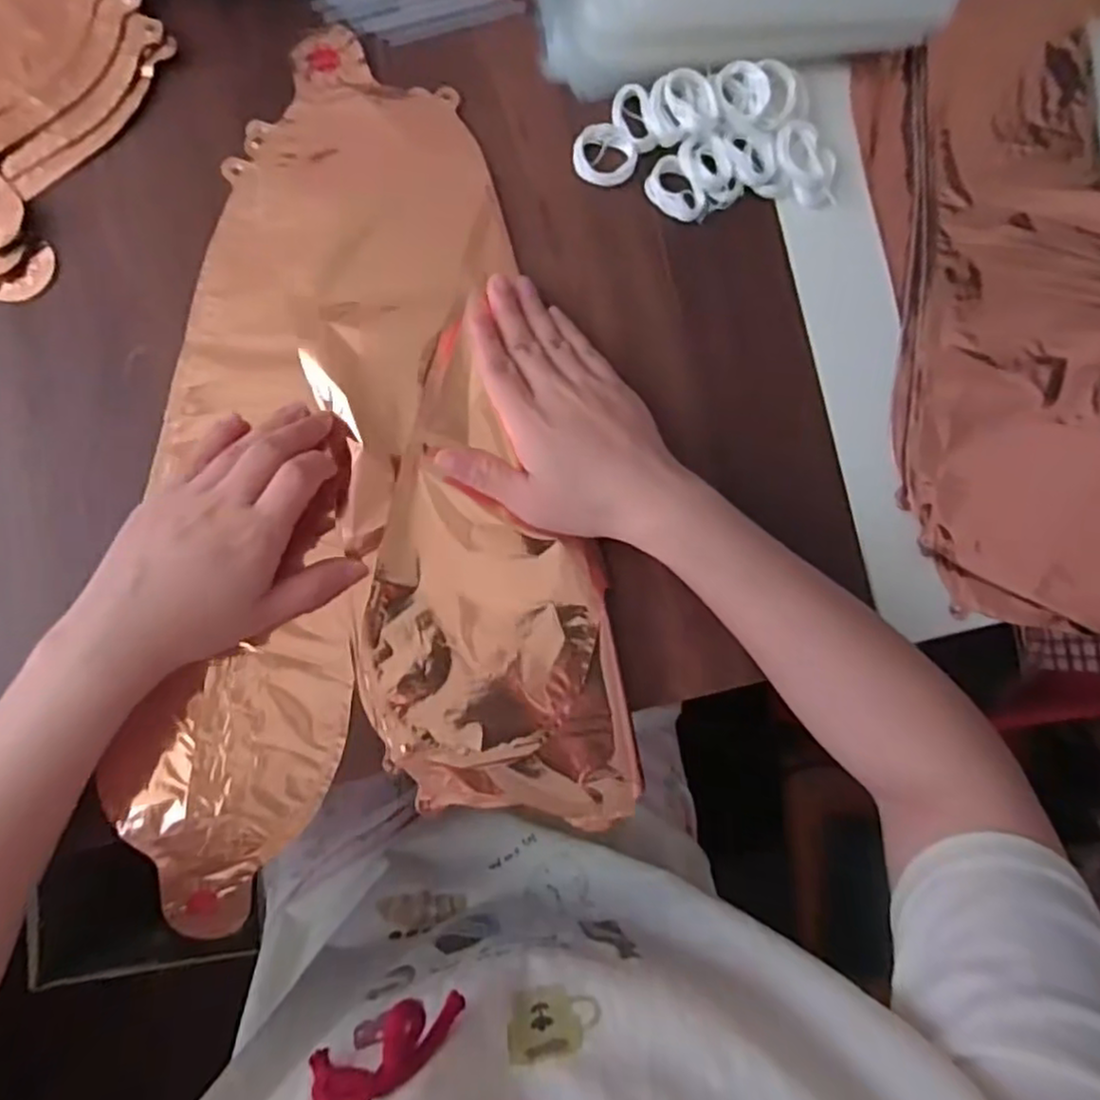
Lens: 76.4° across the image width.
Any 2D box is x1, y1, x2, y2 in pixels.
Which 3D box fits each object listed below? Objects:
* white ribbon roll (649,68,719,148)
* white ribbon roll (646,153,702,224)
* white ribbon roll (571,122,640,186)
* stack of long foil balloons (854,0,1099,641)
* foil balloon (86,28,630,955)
[{"bbox_3d":[0.074,-0.251,0.396,0.037,0.013,0.034,1,84,-7],"label":"white ribbon roll"},{"bbox_3d":[0.070,-0.203,0.396,0.025,0.007,0.038,-35,89,-10],"label":"white ribbon roll"},{"bbox_3d":[0.031,-0.223,0.393,0.035,0.009,0.032,1,84,-7],"label":"white ribbon roll"},{"bbox_3d":[0.306,-0.153,0.435,0.218,0.044,0.423,-4,84,-8],"label":"stack of long foil balloons"},{"bbox_3d":[-0.106,-0.048,0.367,0.242,0.024,0.417,-9,85,-8],"label":"foil balloon"}]

